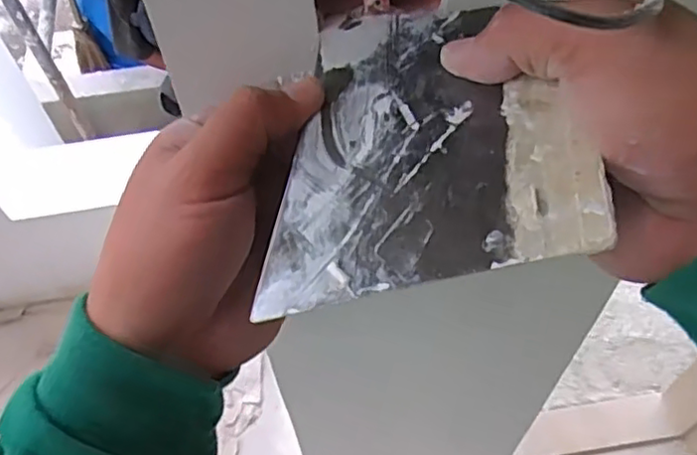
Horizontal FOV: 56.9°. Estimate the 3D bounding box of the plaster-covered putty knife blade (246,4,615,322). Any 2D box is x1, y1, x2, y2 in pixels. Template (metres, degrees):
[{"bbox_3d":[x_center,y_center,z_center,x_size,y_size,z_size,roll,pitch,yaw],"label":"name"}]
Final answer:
[{"bbox_3d":[0.028,-0.034,0.215,0.094,0.004,0.136,-6,46,15],"label":"plaster-covered putty knife blade"}]

